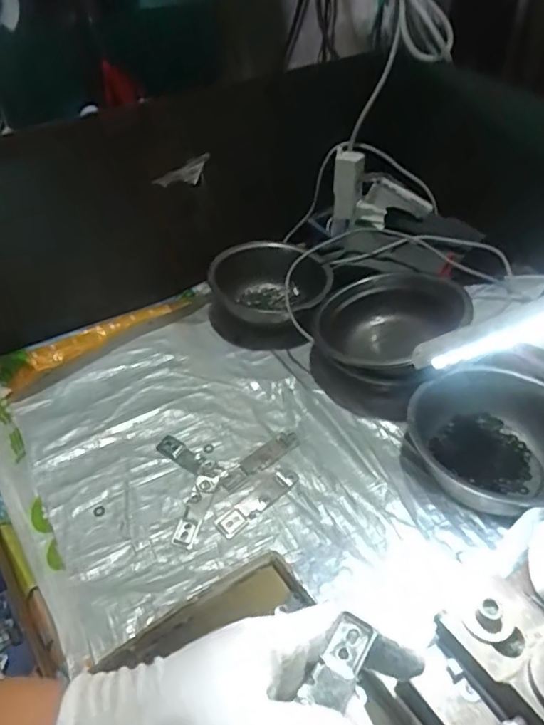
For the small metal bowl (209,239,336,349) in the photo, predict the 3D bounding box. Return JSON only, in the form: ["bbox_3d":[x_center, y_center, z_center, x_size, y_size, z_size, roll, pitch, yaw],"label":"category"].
[{"bbox_3d":[-0.004,-0.087,0.690,0.142,0.068,0.135,1,44,-1],"label":"small metal bowl"}]

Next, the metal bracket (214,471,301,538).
[{"bbox_3d":[-0.012,0.128,0.516,0.087,0.005,0.022,-31,52,-29],"label":"metal bracket"}]

